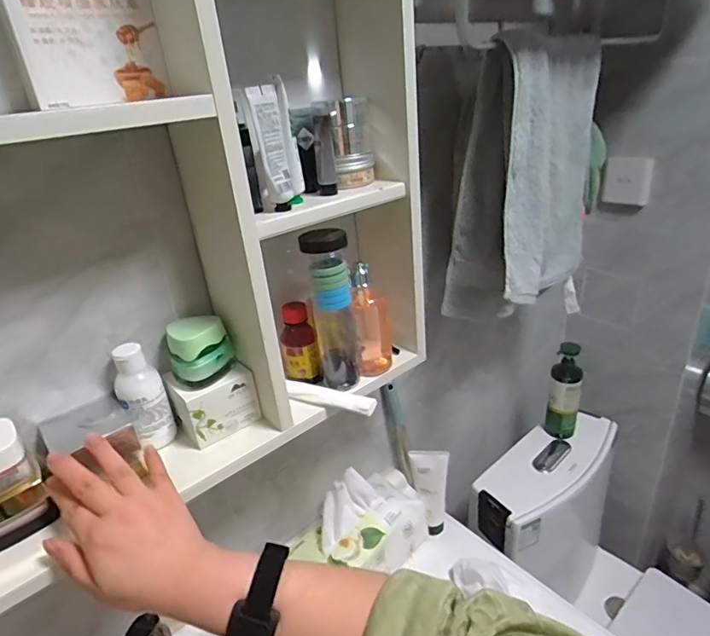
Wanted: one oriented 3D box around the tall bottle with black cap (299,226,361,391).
[{"bbox_3d":[-0.025,-0.008,0.553,0.046,0.191,0.039,-2,27,8],"label":"tall bottle with black cap"}]

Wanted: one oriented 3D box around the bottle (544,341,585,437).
[{"bbox_3d":[0.421,0.152,0.964,0.058,0.216,0.050,8,29,25],"label":"bottle"}]

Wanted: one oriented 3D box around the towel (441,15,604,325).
[{"bbox_3d":[0.241,-0.187,0.689,0.138,0.355,0.297,17,34,38],"label":"towel"}]

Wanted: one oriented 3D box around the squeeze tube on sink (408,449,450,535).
[{"bbox_3d":[0.117,0.273,0.751,0.056,0.158,0.029,-2,27,8],"label":"squeeze tube on sink"}]

